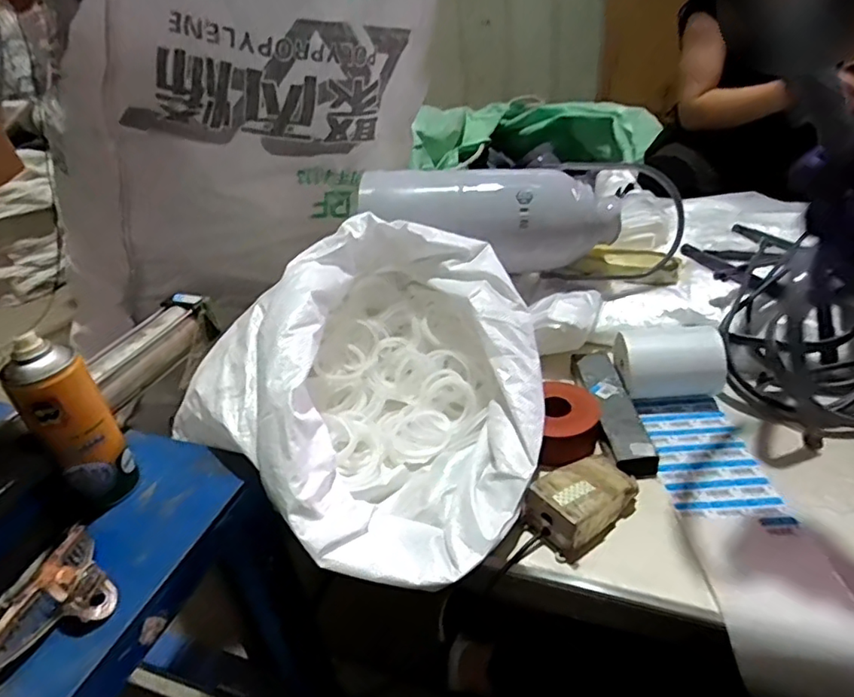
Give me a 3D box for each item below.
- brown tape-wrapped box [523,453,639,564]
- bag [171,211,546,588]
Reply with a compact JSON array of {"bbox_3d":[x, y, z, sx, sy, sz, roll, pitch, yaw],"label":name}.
[{"bbox_3d":[0.160,0.153,0.587,0.115,0.053,0.068,-25,38,-27],"label":"brown tape-wrapped box"},{"bbox_3d":[-0.041,0.022,0.639,0.363,0.218,0.371,-31,41,-33],"label":"bag"}]

